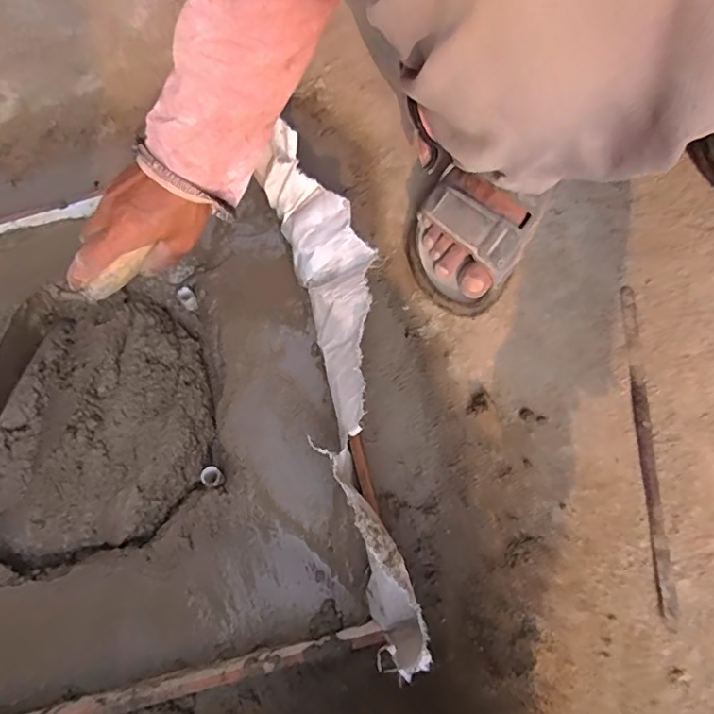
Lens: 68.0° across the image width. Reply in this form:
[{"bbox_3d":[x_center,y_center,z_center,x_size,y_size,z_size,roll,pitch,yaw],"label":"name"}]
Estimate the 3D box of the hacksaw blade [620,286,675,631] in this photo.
[{"bbox_3d":[0.265,0.077,0.486,0.013,0.007,0.301,1,73,1],"label":"hacksaw blade"}]

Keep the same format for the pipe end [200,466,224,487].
[{"bbox_3d":[-0.137,0.113,0.500,0.020,0.006,0.018,20,75,7],"label":"pipe end"}]

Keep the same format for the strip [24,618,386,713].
[{"bbox_3d":[-0.210,0.285,0.429,0.467,0.029,0.015,-14,74,-3],"label":"strip"}]

